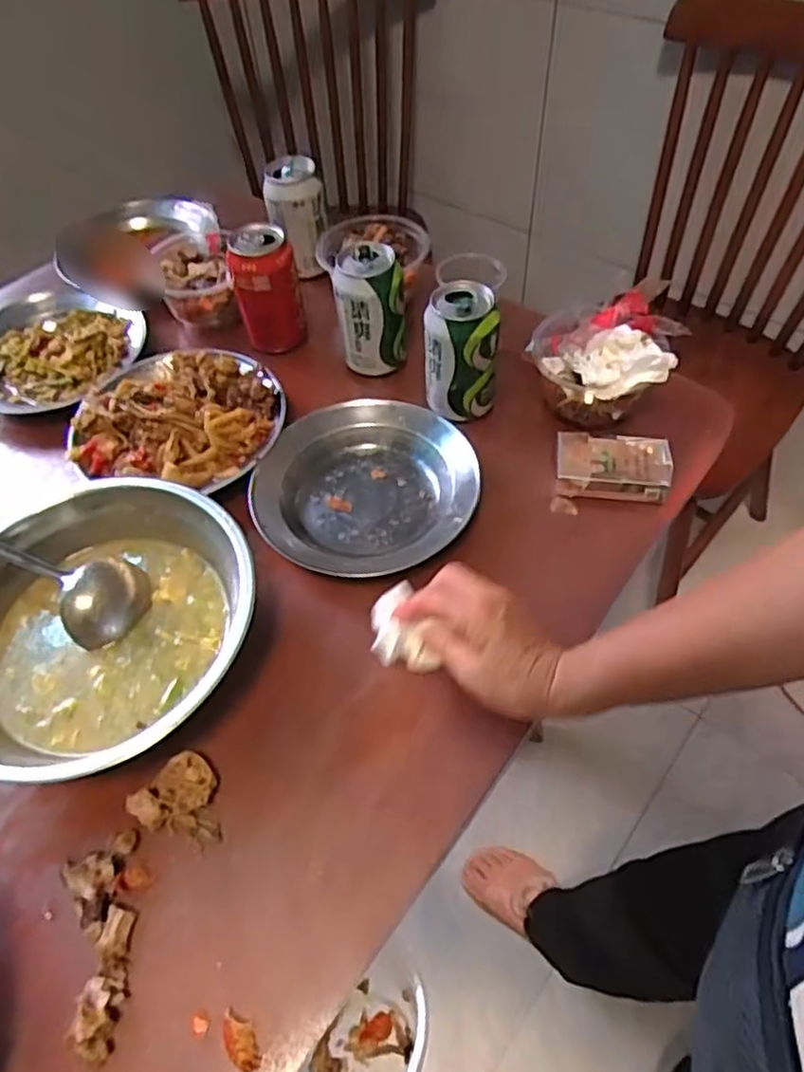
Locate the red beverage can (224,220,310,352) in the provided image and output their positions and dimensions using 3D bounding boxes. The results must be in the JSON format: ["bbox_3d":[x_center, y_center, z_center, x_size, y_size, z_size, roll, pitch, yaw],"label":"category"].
[{"bbox_3d":[-0.135,-0.247,0.685,0.061,0.117,0.056,-1,54,2],"label":"red beverage can"}]

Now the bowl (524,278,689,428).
[{"bbox_3d":[0.190,-0.170,0.619,0.116,0.082,0.125,-1,54,2],"label":"bowl"}]

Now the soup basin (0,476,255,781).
[{"bbox_3d":[-0.217,0.064,0.488,0.218,0.058,0.219,-1,54,2],"label":"soup basin"}]

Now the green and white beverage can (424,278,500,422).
[{"bbox_3d":[0.053,-0.166,0.608,0.062,0.103,0.063,2,54,4],"label":"green and white beverage can"}]

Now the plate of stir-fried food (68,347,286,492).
[{"bbox_3d":[-0.208,-0.118,0.628,0.188,0.035,0.172,8,55,8],"label":"plate of stir-fried food"}]

